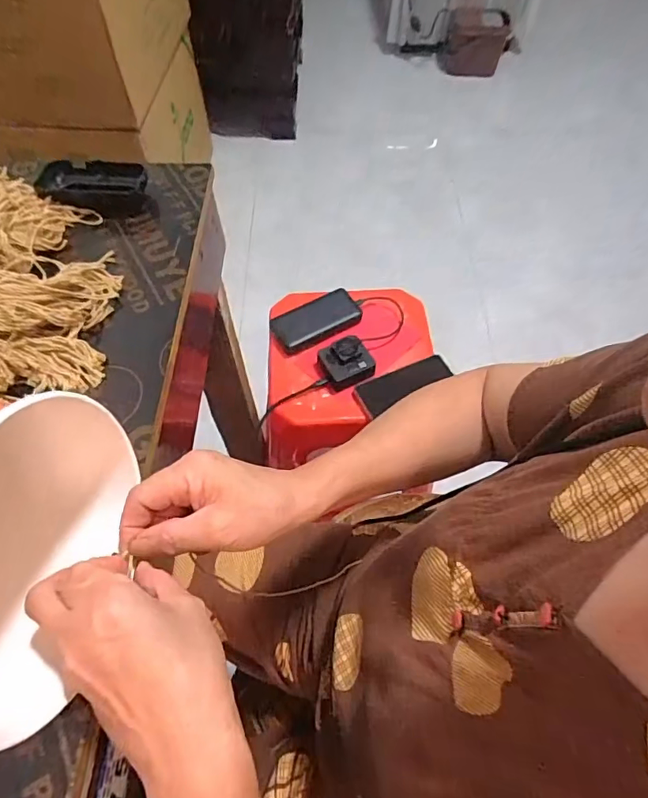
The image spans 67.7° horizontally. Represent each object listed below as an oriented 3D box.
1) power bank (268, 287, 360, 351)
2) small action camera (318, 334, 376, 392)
[{"bbox_3d":[-0.013,-0.140,0.848,0.153,0.018,0.079,-28,62,-15],"label":"power bank"},{"bbox_3d":[0.036,-0.061,0.808,0.081,0.036,0.076,-20,60,-11],"label":"small action camera"}]

